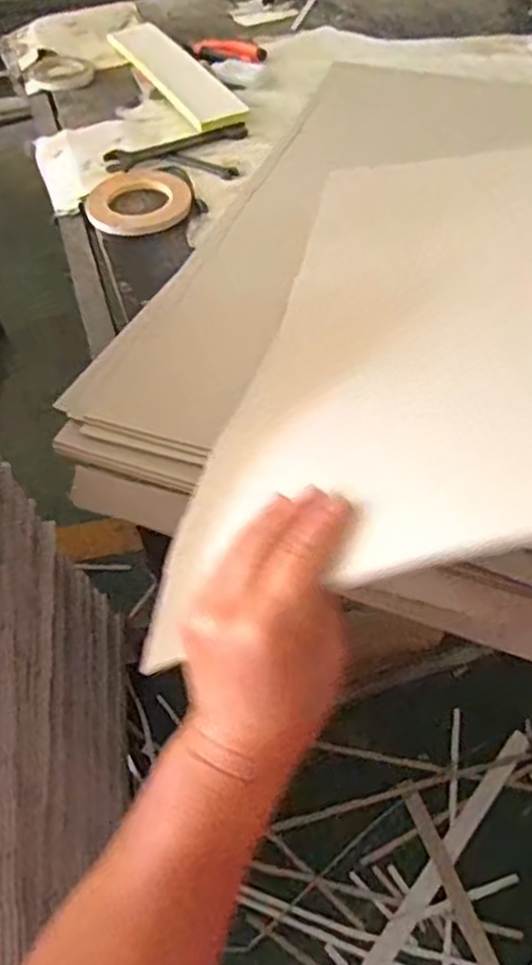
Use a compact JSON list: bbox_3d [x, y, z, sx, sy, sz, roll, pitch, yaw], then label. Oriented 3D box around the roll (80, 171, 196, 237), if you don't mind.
[{"bbox_3d":[-0.153,-0.342,0.866,0.127,0.023,0.127,-2,52,2],"label":"roll"}]

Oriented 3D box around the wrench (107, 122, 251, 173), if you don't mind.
[{"bbox_3d":[-0.119,-0.447,0.945,0.199,0.017,0.043,-27,55,-17],"label":"wrench"}]

